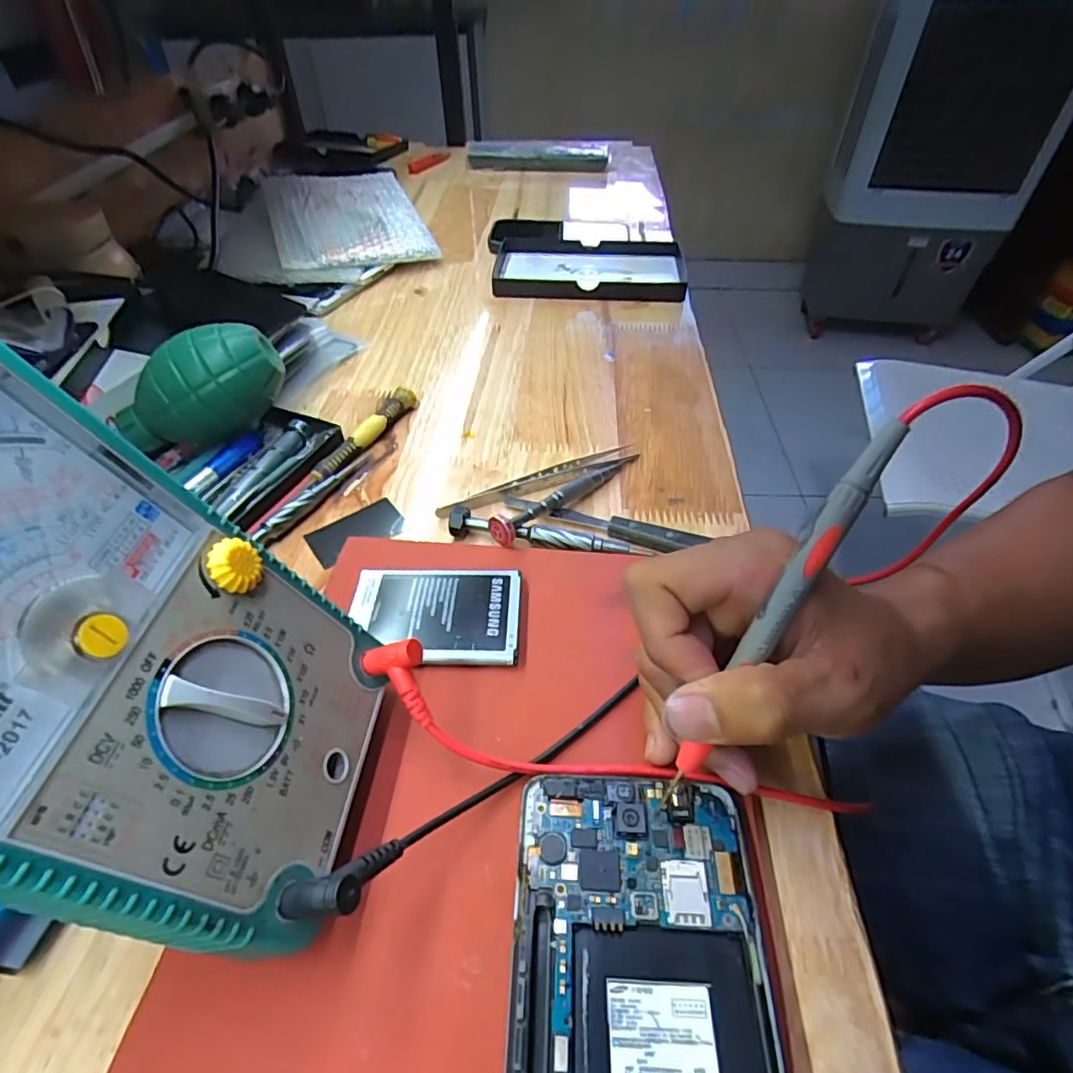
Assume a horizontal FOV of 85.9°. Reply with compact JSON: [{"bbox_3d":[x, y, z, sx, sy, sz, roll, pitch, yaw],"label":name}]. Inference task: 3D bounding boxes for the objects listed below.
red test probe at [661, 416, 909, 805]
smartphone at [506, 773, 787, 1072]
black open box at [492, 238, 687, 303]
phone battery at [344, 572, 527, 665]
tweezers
[{"bbox_3d":[0.075,0.030,0.186,0.009,0.144,0.010,33,20,28],"label":"red test probe"},{"bbox_3d":[0.031,0.145,0.165,0.077,0.005,0.147,2,46,2],"label":"smartphone"},{"bbox_3d":[0.051,-0.252,0.546,0.180,0.020,0.114,3,46,3],"label":"black open box"},{"bbox_3d":[-0.048,0.037,0.270,0.079,0.009,0.051,2,46,1],"label":"phone battery"},{"bbox_3d":[0.004,-0.033,0.345,0.128,0.009,0.015,-21,50,-19],"label":"tweezers"}]

